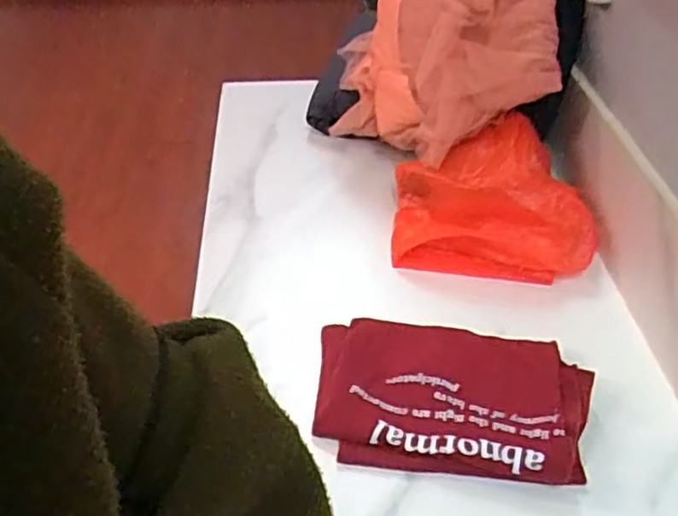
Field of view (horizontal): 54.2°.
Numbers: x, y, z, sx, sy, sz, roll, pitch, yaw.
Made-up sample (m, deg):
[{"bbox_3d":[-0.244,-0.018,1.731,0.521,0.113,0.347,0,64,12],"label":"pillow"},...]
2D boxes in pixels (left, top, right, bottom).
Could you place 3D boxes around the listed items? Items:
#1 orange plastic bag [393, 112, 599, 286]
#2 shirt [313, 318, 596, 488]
[{"bbox_3d":[0.182,-0.070,0.785,0.230,0.125,0.132,6,43,5],"label":"orange plastic bag"},{"bbox_3d":[0.104,0.128,0.635,0.249,0.028,0.163,8,43,8],"label":"shirt"}]

